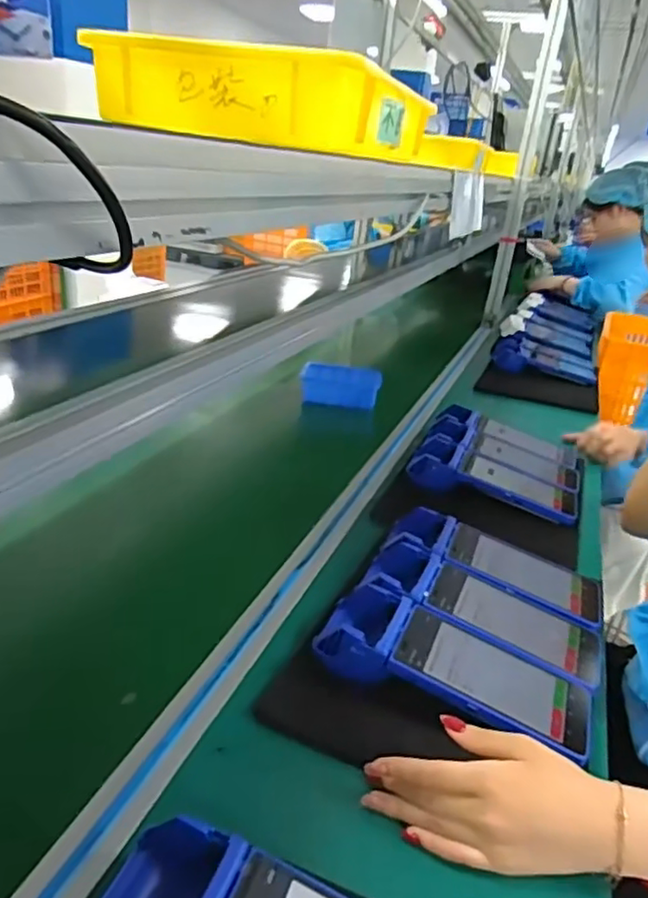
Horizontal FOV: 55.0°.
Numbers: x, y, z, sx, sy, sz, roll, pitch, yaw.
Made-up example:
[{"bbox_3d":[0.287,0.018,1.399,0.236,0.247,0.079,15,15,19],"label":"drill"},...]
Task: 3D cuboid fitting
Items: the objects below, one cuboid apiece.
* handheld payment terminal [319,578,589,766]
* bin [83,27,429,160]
[{"bbox_3d":[0.099,0.186,0.527,0.243,0.058,0.101,17,28,22],"label":"handheld payment terminal"},{"bbox_3d":[-0.042,-0.382,0.694,0.250,0.074,0.352,14,26,16],"label":"bin"}]

